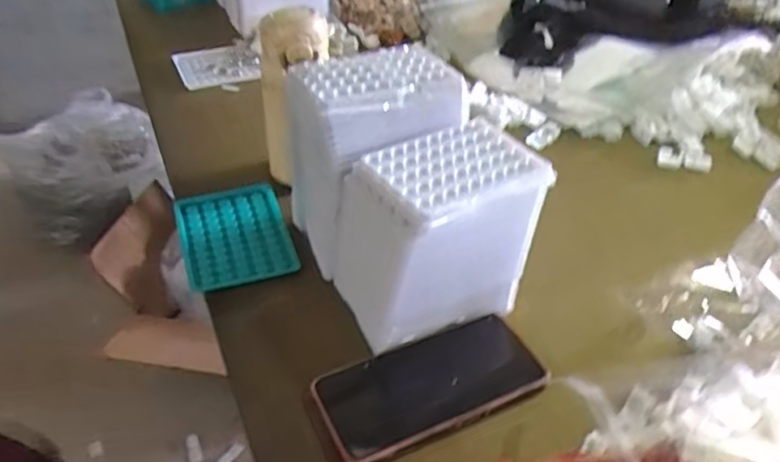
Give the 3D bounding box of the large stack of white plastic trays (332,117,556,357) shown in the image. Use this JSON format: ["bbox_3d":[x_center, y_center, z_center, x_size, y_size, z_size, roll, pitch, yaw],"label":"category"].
[{"bbox_3d":[0.038,0.000,0.511,0.145,0.121,0.094,-15,43,-23],"label":"large stack of white plastic trays"}]

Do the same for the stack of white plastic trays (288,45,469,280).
[{"bbox_3d":[-0.021,-0.069,0.557,0.130,0.153,0.105,-20,44,-27],"label":"stack of white plastic trays"}]

